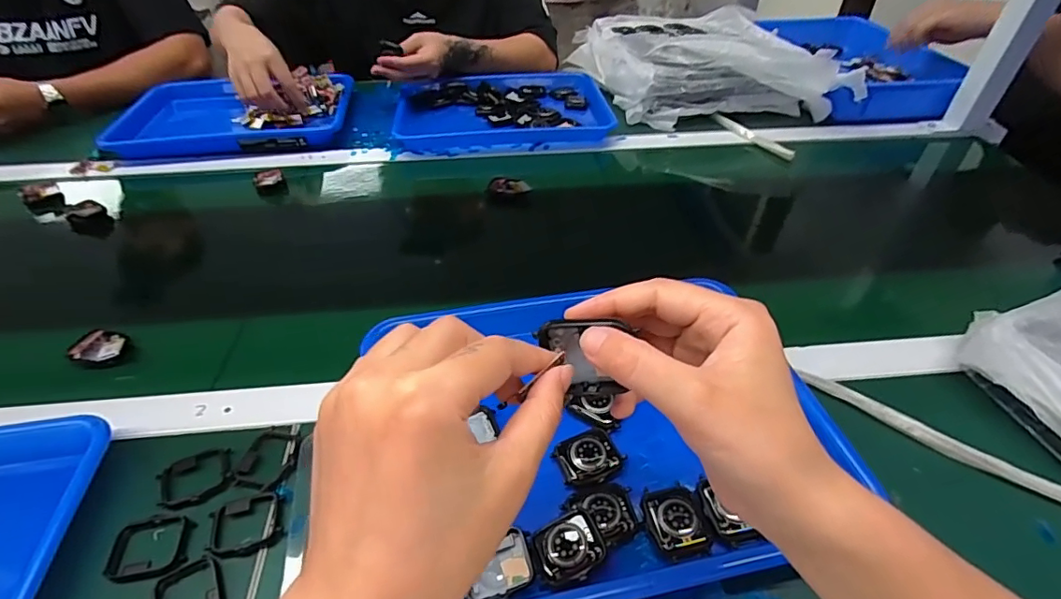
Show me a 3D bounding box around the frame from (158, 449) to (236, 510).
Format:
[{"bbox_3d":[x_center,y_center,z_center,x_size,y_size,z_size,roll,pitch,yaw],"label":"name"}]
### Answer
[{"bbox_3d":[-0.243,0.128,0.377,0.046,0.009,0.038,-22,47,-23],"label":"frame"}]

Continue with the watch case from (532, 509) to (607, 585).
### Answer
[{"bbox_3d":[0.023,0.148,0.314,0.039,0.011,0.036,-16,45,-18],"label":"watch case"}]

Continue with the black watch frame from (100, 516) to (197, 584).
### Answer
[{"bbox_3d":[-0.253,0.163,0.346,0.051,0.010,0.037,-5,43,-6],"label":"black watch frame"}]

